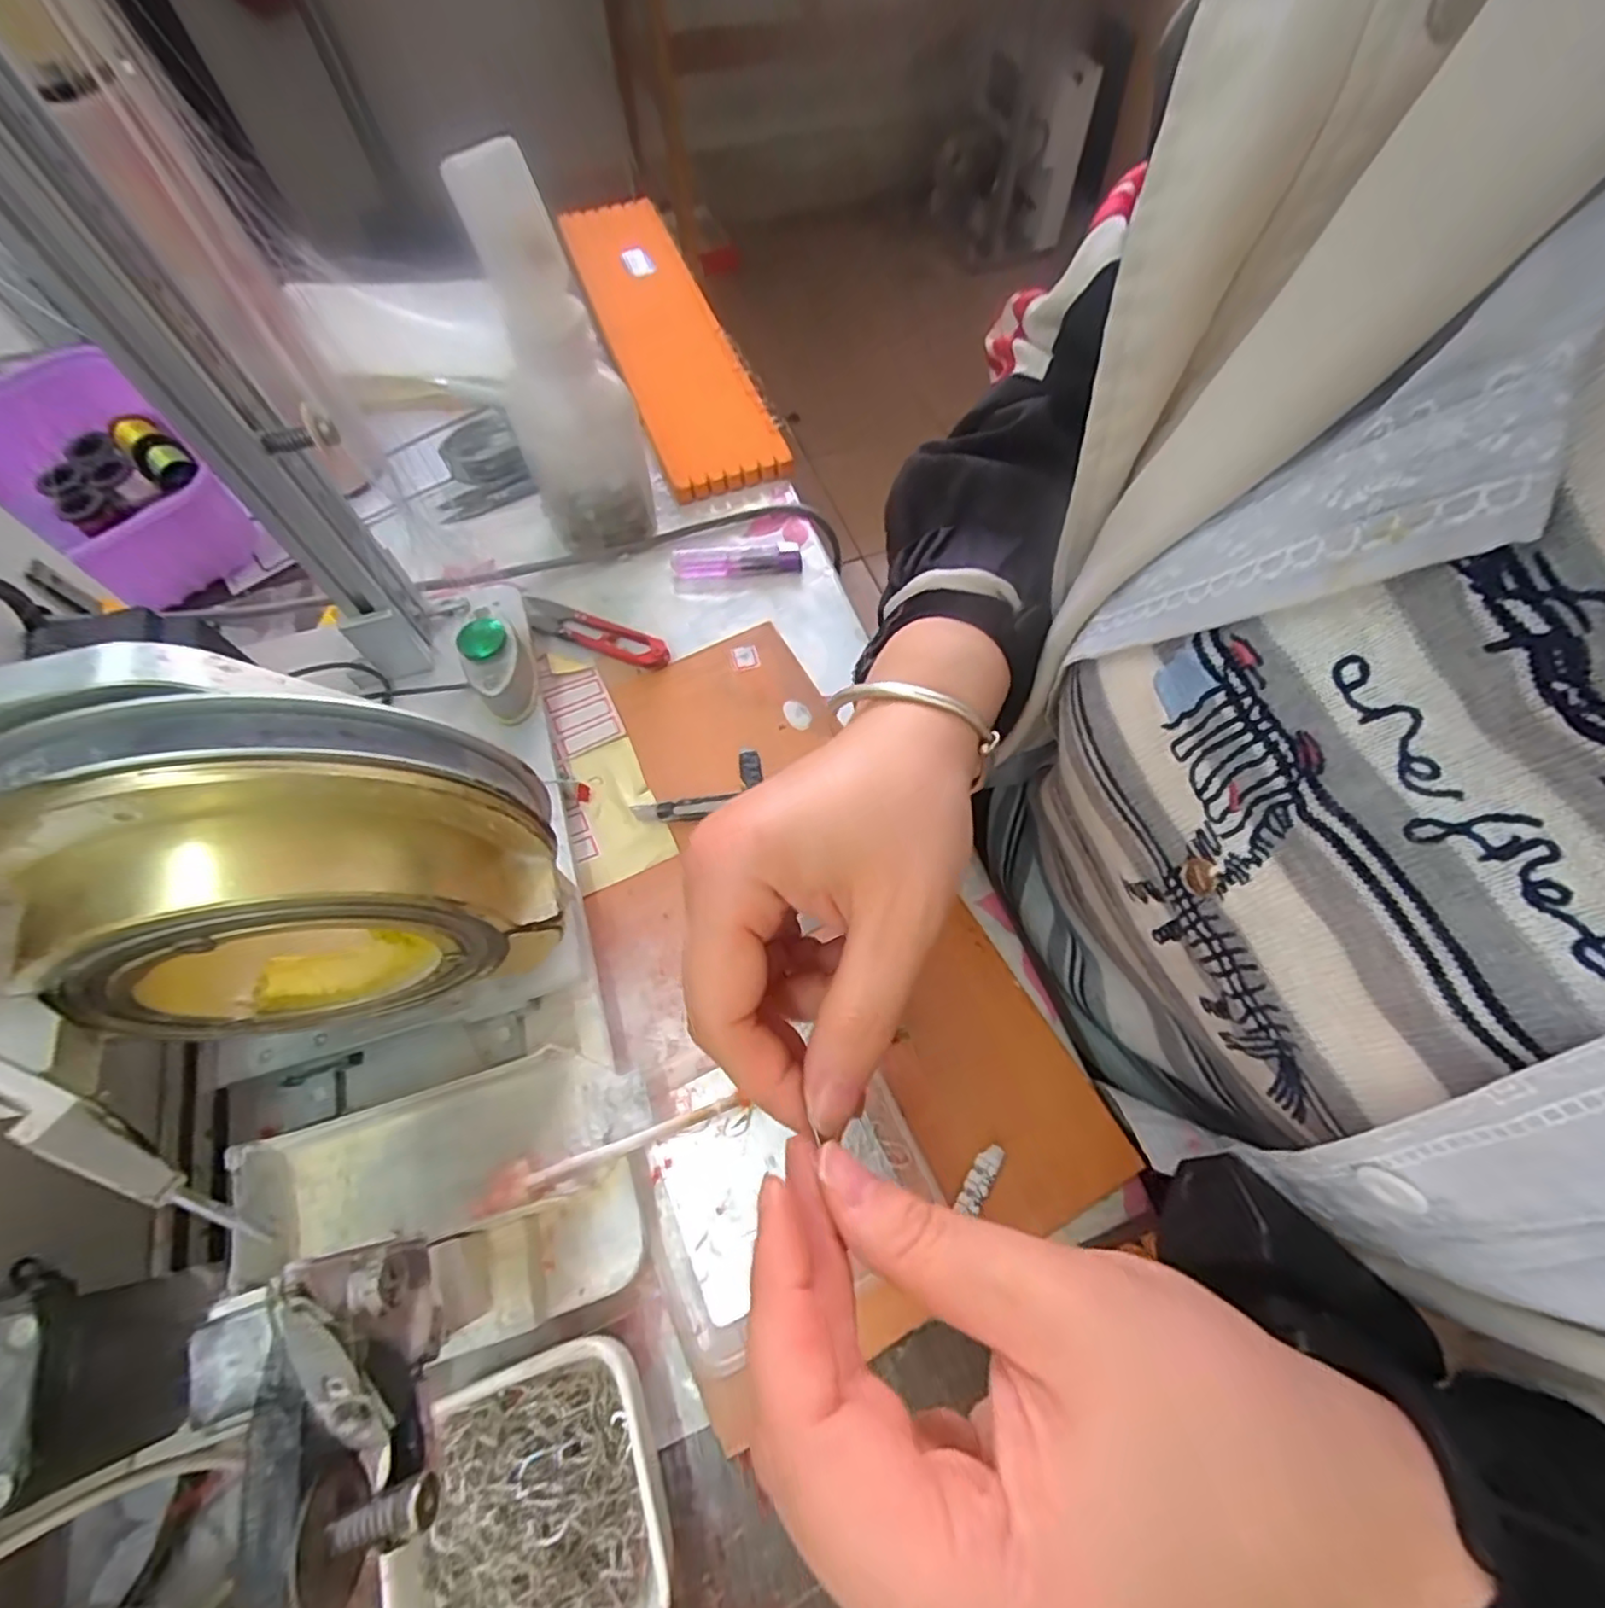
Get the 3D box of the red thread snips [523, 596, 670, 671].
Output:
[{"bbox_3d":[-0.122,-0.100,0.393,0.099,0.011,0.022,23,66,11],"label":"red thread snips"}]

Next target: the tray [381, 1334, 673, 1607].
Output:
[{"bbox_3d":[-0.087,0.229,0.220,0.081,0.027,0.081,-16,65,-8],"label":"tray"}]

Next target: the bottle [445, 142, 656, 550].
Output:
[{"bbox_3d":[-0.121,-0.217,0.357,0.056,0.178,0.060,-6,64,-3],"label":"bottle"}]

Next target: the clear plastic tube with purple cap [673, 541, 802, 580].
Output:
[{"bbox_3d":[-0.040,-0.149,0.417,0.077,0.009,0.021,-4,64,-2],"label":"clear plastic tube with purple cap"}]

